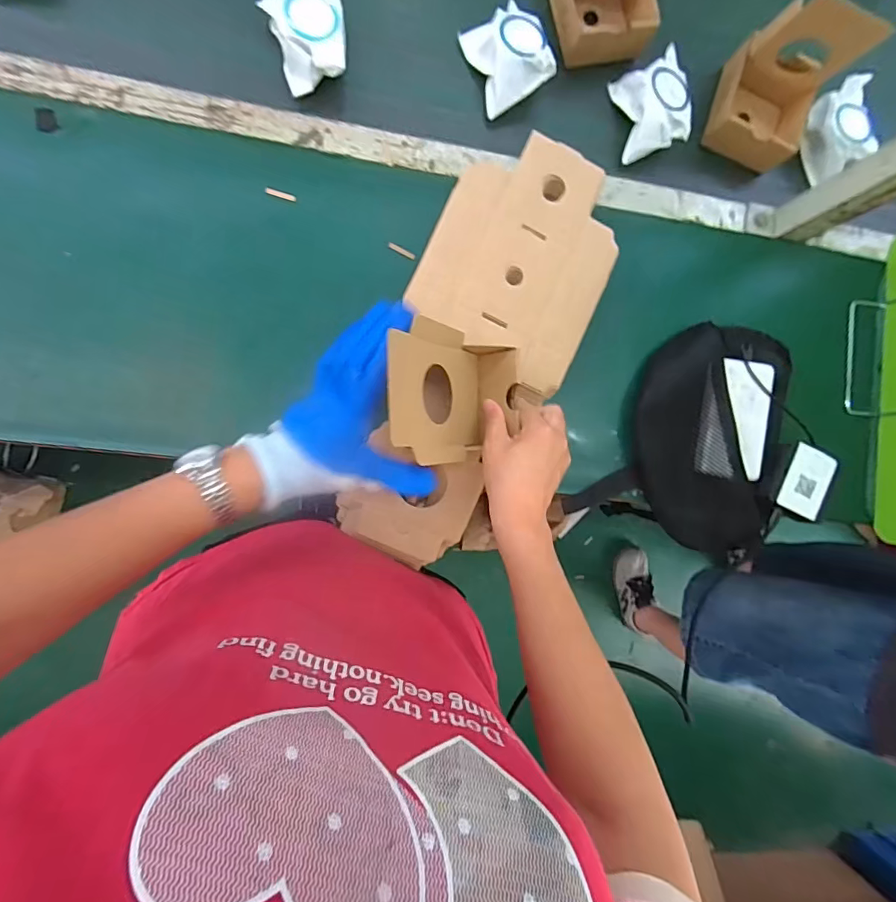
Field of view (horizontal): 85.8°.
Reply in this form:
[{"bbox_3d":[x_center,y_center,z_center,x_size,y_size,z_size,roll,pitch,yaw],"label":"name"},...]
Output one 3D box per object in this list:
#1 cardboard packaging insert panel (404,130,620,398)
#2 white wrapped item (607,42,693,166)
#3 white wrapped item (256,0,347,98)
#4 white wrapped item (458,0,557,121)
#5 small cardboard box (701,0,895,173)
[{"bbox_3d":[0.084,-0.213,0.524,0.190,0.010,0.249,24,85,-9],"label":"cardboard packaging insert panel"},{"bbox_3d":[0.249,-0.416,0.584,0.077,0.045,0.109,-10,91,-10],"label":"white wrapped item"},{"bbox_3d":[-0.147,-0.448,0.514,0.077,0.042,0.102,-21,93,-9],"label":"white wrapped item"},{"bbox_3d":[0.070,-0.451,0.553,0.079,0.053,0.099,-24,93,-9],"label":"white wrapped item"},{"bbox_3d":[0.394,-0.419,0.560,0.119,0.144,0.101,30,85,-9],"label":"small cardboard box"}]

